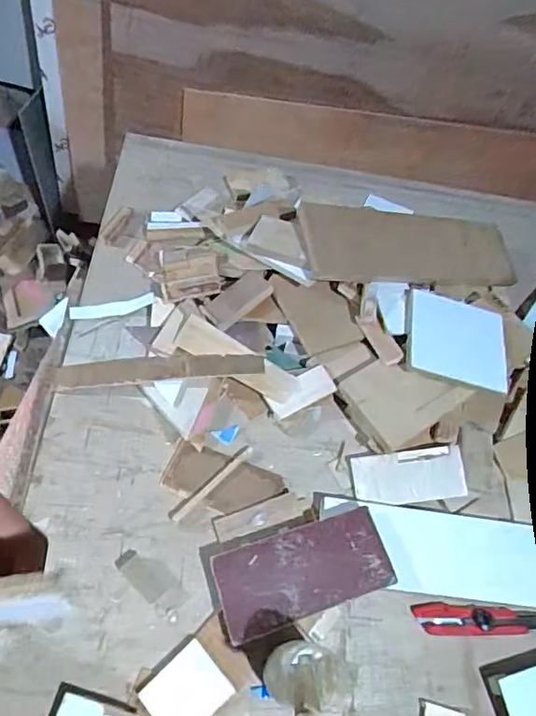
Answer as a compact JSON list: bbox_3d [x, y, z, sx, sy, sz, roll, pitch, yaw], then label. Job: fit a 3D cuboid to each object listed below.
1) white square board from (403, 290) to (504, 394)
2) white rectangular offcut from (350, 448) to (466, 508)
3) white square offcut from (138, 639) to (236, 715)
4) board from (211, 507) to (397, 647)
[{"bbox_3d":[0.257,-0.023,0.730,0.138,0.011,0.126,11,66,-4],"label":"white square board"},{"bbox_3d":[0.181,0.152,0.679,0.144,0.007,0.064,-4,75,-8],"label":"white rectangular offcut"},{"bbox_3d":[-0.083,0.340,0.544,0.073,0.008,0.065,-36,71,-27],"label":"white square offcut"},{"bbox_3d":[0.040,0.236,0.591,0.187,0.006,0.090,-15,63,-12],"label":"board"}]

